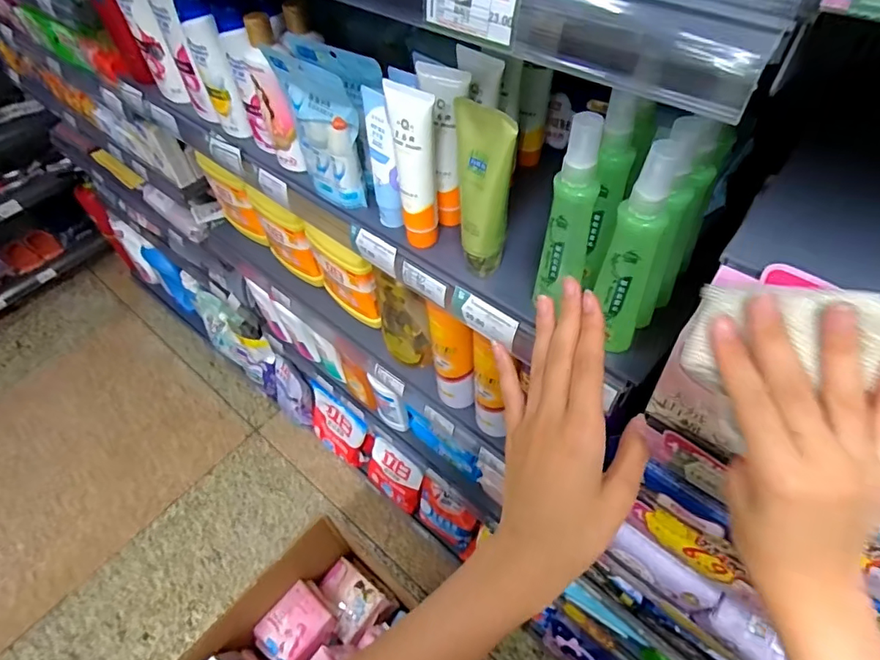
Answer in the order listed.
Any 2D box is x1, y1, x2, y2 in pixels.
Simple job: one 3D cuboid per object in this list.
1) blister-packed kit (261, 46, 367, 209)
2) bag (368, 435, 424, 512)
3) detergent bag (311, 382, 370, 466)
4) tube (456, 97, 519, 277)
[{"bbox_3d":[-0.122,-0.203,0.535,0.028,0.148,0.107,-39,59,-23],"label":"blister-packed kit"},{"bbox_3d":[-0.116,0.370,1.319,0.166,0.121,0.082,32,60,25],"label":"bag"},{"bbox_3d":[-0.278,0.258,1.381,0.197,0.184,0.081,31,60,25],"label":"detergent bag"},{"bbox_3d":[0.038,-0.112,0.438,0.041,0.163,0.026,0,52,4],"label":"tube"}]

